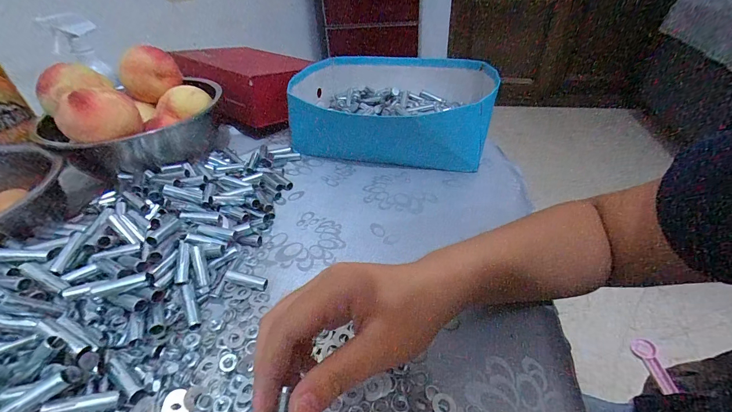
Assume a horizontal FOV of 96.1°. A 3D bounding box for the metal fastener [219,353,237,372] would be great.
[{"bbox_3d":[-0.105,0.120,0.251,0.012,0.005,0.012,-2,39,2],"label":"metal fastener"}]

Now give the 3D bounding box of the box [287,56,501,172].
[{"bbox_3d":[0.033,-0.166,0.539,0.303,0.098,0.209,4,39,9],"label":"box"}]

